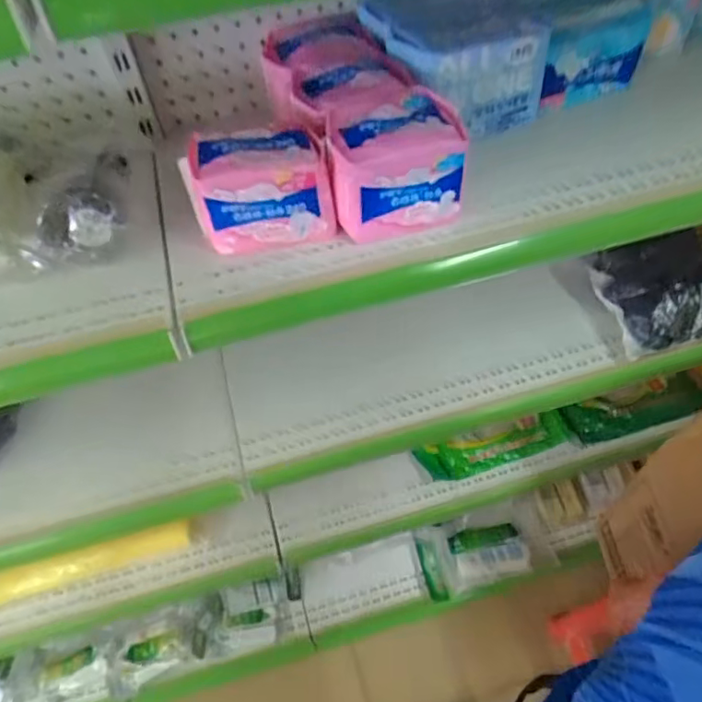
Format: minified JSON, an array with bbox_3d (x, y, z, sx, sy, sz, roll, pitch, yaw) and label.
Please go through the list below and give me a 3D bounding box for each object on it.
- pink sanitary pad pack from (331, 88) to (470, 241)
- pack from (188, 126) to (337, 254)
[{"bbox_3d":[0.040,-0.181,0.558,0.119,0.092,0.093,-10,53,-3],"label":"pink sanitary pad pack"},{"bbox_3d":[-0.086,-0.160,0.551,0.117,0.086,0.083,-11,53,-4],"label":"pack"}]

